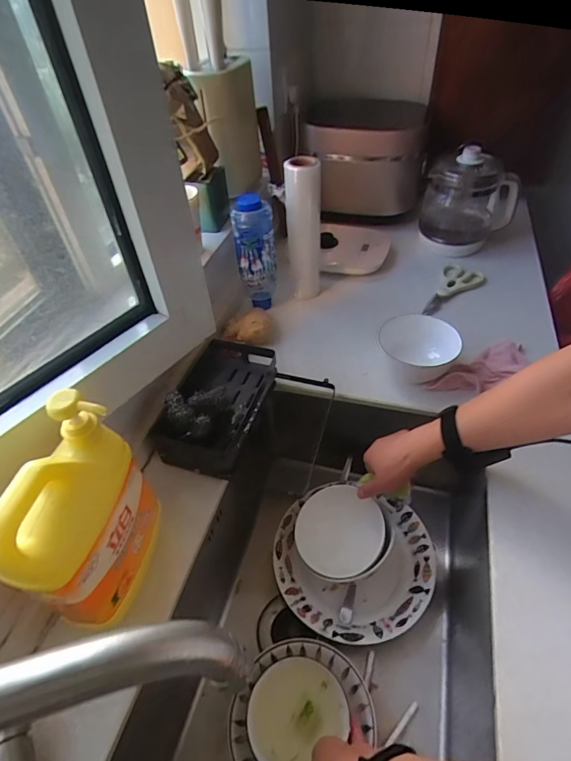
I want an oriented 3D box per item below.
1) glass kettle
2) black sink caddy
[{"bbox_3d":[0.389,-0.400,0.911,0.164,0.176,0.155,31,56,29],"label":"glass kettle"},{"bbox_3d":[-0.101,0.025,0.618,0.122,0.076,0.210,9,48,13],"label":"black sink caddy"}]

